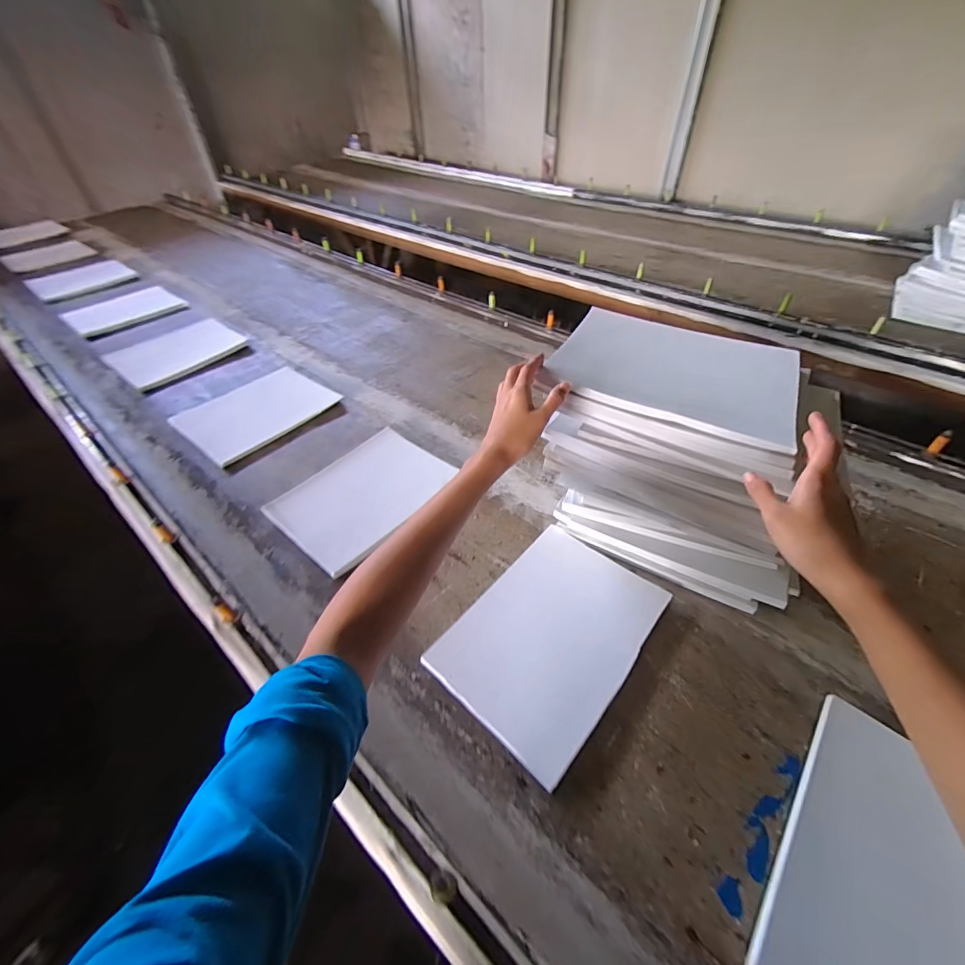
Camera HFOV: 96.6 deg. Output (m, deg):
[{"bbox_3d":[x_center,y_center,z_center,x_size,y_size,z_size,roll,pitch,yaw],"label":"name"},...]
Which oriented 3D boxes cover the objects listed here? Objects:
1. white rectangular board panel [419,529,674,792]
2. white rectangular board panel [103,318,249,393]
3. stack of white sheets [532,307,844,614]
[{"bbox_3d":[0.089,0.190,0.546,0.193,0.018,0.266,32,57,29],"label":"white rectangular board panel"},{"bbox_3d":[-0.767,-0.335,1.089,0.218,0.023,0.272,29,55,27],"label":"white rectangular board panel"},{"bbox_3d":[0.259,-0.039,0.580,0.317,0.241,0.220,22,52,22],"label":"stack of white sheets"}]

